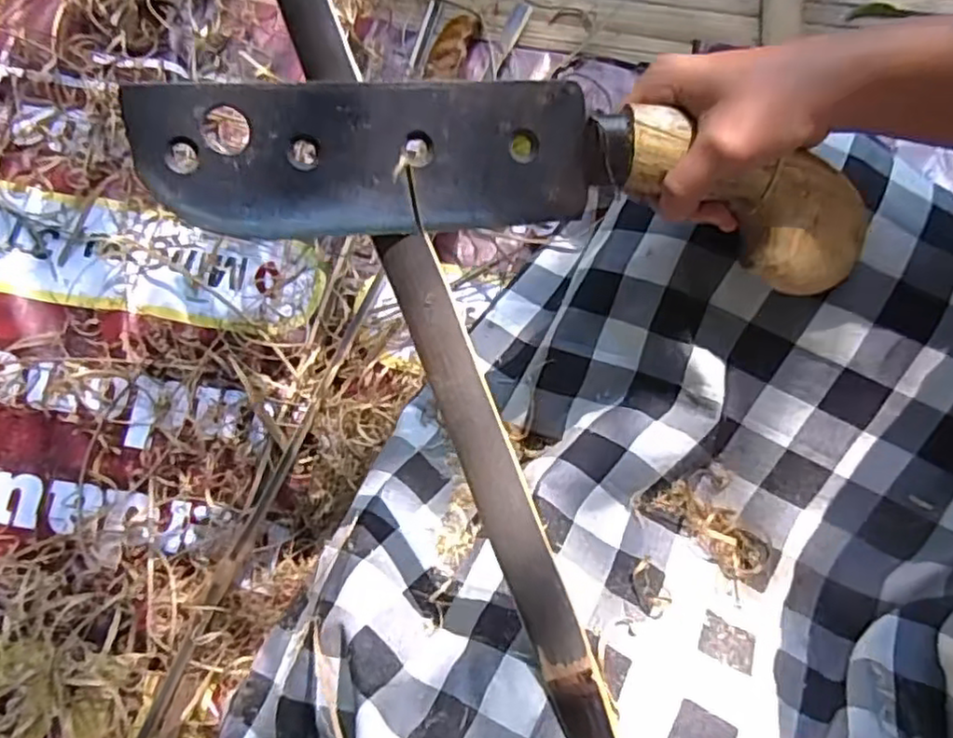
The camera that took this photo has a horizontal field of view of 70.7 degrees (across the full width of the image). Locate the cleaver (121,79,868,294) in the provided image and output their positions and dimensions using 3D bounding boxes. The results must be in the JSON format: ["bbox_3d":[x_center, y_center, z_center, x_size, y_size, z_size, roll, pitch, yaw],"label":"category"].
[{"bbox_3d":[0.026,-0.099,0.348,0.366,0.045,0.082,3,100,-12],"label":"cleaver"}]

